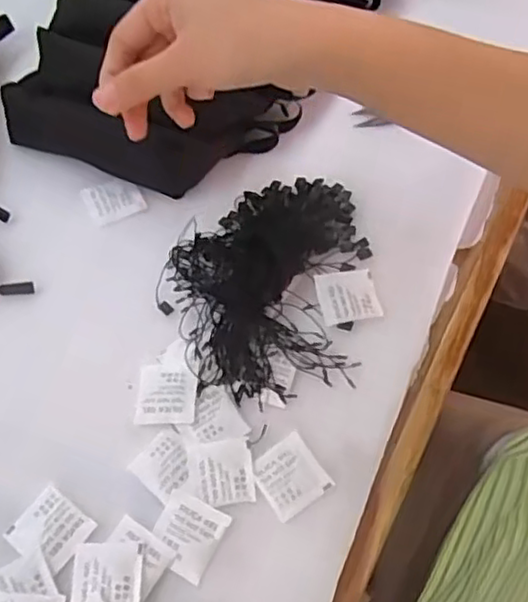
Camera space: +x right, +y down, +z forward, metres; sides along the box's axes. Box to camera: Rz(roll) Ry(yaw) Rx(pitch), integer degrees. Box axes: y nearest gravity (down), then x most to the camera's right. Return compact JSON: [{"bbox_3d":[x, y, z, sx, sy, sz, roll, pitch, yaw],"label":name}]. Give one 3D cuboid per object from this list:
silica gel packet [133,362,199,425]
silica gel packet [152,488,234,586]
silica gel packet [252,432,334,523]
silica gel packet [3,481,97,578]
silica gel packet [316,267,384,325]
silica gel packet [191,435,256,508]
[{"bbox_3d":[-0.064,0.059,0.435,0.039,0.004,0.041,0,62,3],"label":"silica gel packet"},{"bbox_3d":[-0.045,0.135,0.390,0.038,0.004,0.041,23,65,15],"label":"silica gel packet"},{"bbox_3d":[0.016,0.105,0.405,0.039,0.004,0.041,-33,65,-14],"label":"silica gel packet"},{"bbox_3d":[-0.127,0.135,0.397,0.042,0.004,0.038,33,68,19],"label":"silica gel packet"},{"bbox_3d":[0.059,-0.005,0.466,0.040,0.004,0.041,-10,62,-2],"label":"silica gel packet"},{"bbox_3d":[-0.025,0.103,0.406,0.036,0.004,0.041,-9,62,-2],"label":"silica gel packet"}]

